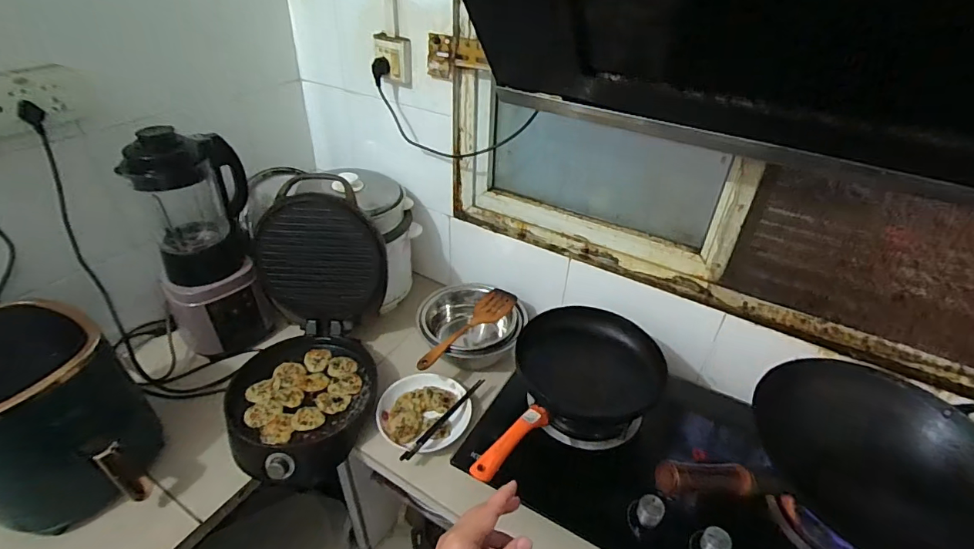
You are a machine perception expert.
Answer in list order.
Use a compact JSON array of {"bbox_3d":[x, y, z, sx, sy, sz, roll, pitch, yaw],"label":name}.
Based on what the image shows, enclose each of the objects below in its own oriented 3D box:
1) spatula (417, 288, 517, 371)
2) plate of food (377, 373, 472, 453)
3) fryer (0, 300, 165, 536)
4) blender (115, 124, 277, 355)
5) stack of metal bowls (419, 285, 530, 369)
[{"bbox_3d":[-0.047,0.110,1.055,0.072,0.038,0.293,32,46,33],"label":"spatula"},{"bbox_3d":[-0.124,0.273,0.963,0.176,0.032,0.169,1,37,-1],"label":"plate of food"},{"bbox_3d":[-0.720,0.220,0.775,0.365,0.290,0.274,21,41,23],"label":"fryer"},{"bbox_3d":[-0.629,-0.087,1.047,0.215,0.465,0.259,-15,40,-20],"label":"blender"},{"bbox_3d":[-0.030,0.133,1.103,0.237,0.127,0.212,-7,38,-12],"label":"stack of metal bowls"}]

